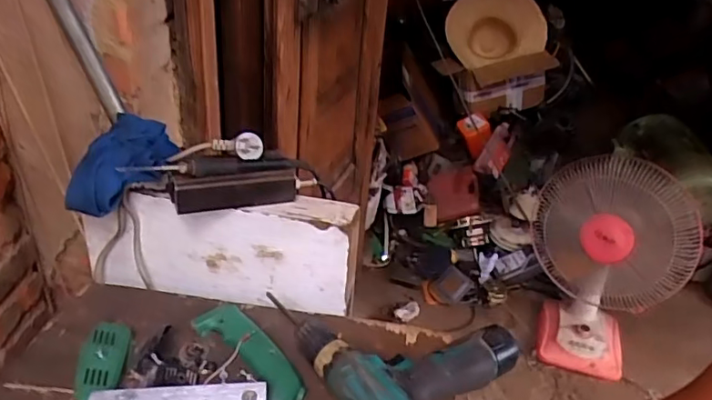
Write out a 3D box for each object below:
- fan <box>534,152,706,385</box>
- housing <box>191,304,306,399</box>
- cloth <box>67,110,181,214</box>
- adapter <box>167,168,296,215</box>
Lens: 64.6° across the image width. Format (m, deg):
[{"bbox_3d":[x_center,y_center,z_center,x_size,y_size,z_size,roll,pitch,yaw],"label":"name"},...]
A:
[{"bbox_3d":[0.721,0.146,1.661,0.405,0.594,0.401,15,33,17],"label":"fan"},{"bbox_3d":[-0.115,0.174,0.622,0.056,0.017,0.176,-21,40,-35],"label":"housing"},{"bbox_3d":[-0.283,-0.046,0.713,0.112,0.079,0.128,8,32,6],"label":"cloth"},{"bbox_3d":[-0.148,-0.014,0.686,0.150,0.041,0.028,-5,33,-15],"label":"adapter"}]

